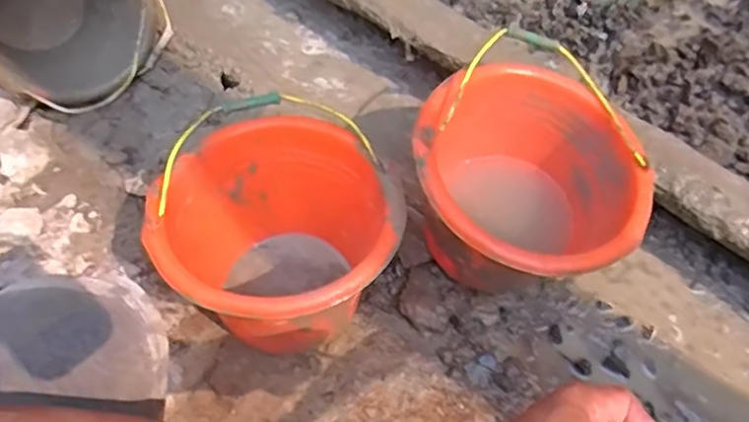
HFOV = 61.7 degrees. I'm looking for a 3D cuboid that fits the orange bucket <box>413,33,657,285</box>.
[{"bbox_3d":[0.189,-0.022,0.793,0.267,0.218,0.272,0,60,1],"label":"orange bucket"}]

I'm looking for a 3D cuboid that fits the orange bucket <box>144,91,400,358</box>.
[{"bbox_3d":[-0.101,0.023,0.774,0.263,0.234,0.287,0,60,1],"label":"orange bucket"}]

